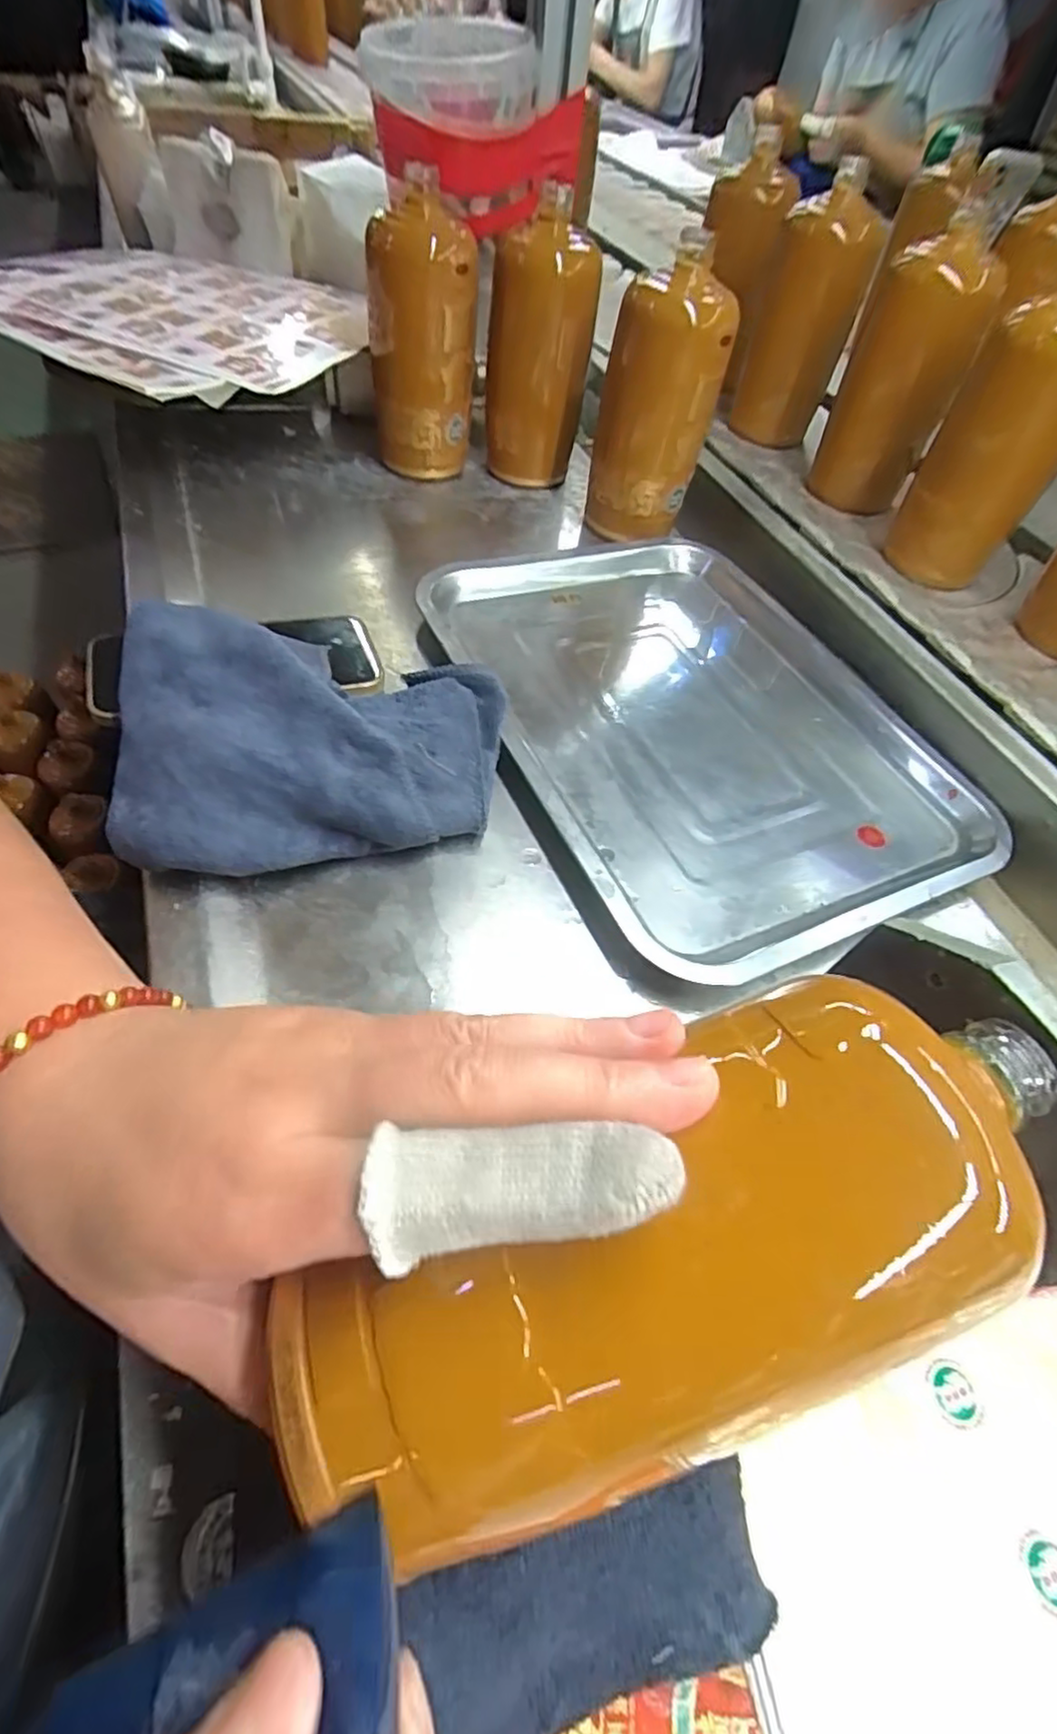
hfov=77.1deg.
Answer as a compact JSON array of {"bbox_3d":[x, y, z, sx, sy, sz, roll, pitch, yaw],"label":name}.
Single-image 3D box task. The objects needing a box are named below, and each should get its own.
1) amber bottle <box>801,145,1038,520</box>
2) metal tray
[{"bbox_3d":[0.306,-0.409,0.534,0.087,0.190,0.082,23,56,11],"label":"amber bottle"},{"bbox_3d":[0.104,-0.101,0.432,0.265,0.040,0.346,-19,59,-17],"label":"metal tray"}]

